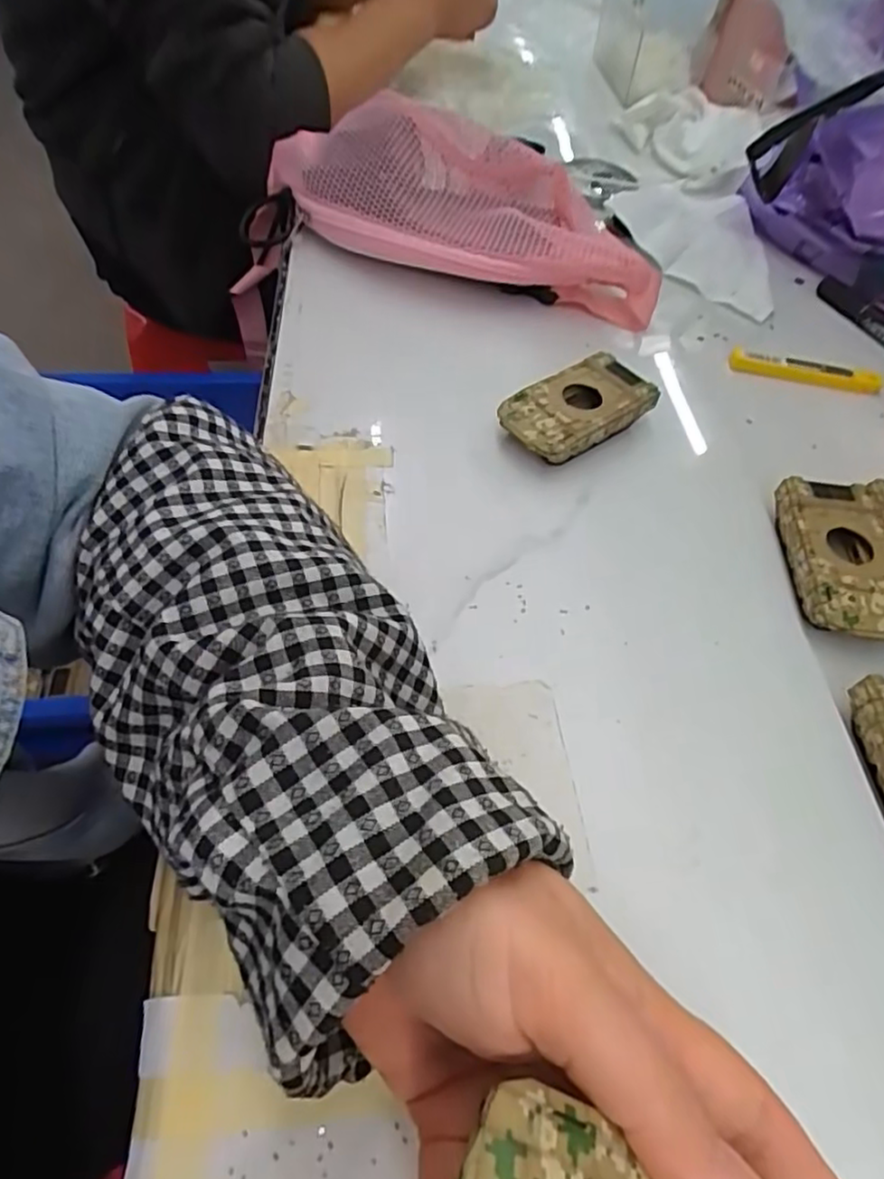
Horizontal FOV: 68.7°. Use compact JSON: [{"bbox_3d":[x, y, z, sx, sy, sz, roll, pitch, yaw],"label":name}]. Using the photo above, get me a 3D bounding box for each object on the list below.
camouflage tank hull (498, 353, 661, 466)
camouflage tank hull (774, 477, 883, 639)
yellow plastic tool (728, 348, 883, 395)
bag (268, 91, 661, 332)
[{"bbox_3d":[0.082,-0.106,0.390,0.092,0.025,0.048,-29,62,-24],"label":"camouflage tank hull"},{"bbox_3d":[0.207,-0.013,0.339,0.050,0.026,0.092,4,54,-2],"label":"camouflage tank hull"},{"bbox_3d":[0.254,-0.152,0.451,0.101,0.011,0.019,14,54,5],"label":"yellow plastic tool"},{"bbox_3d":[0.009,-0.283,0.476,0.316,0.082,0.111,17,54,7],"label":"bag"}]

